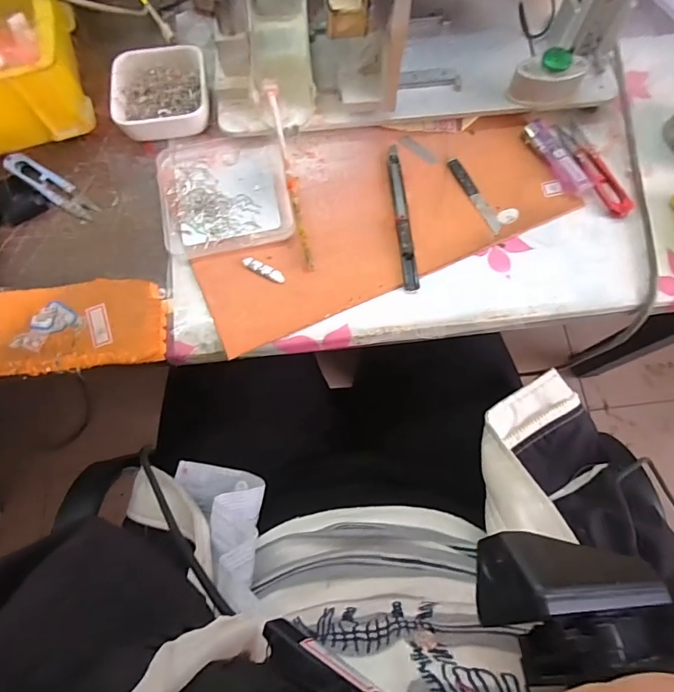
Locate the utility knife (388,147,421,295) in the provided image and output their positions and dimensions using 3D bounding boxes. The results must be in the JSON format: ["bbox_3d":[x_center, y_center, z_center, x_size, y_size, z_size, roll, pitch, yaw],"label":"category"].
[{"bbox_3d":[0.054,-0.110,0.367,0.012,0.010,0.133,-5,73,0],"label":"utility knife"}]

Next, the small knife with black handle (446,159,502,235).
[{"bbox_3d":[0.118,-0.129,0.376,0.011,0.004,0.079,-26,74,-6],"label":"small knife with black handle"}]

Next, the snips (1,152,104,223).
[{"bbox_3d":[-0.253,-0.142,0.386,0.097,0.012,0.022,31,76,10],"label":"snips"}]

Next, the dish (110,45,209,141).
[{"bbox_3d":[-0.156,-0.223,0.396,0.081,0.022,0.081,-7,73,-1],"label":"dish"}]

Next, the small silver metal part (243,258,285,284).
[{"bbox_3d":[-0.059,-0.062,0.357,0.038,0.004,0.010,26,76,9],"label":"small silver metal part"}]

